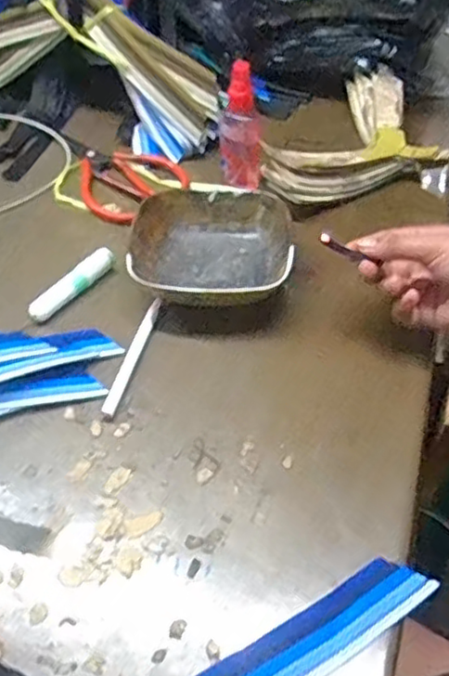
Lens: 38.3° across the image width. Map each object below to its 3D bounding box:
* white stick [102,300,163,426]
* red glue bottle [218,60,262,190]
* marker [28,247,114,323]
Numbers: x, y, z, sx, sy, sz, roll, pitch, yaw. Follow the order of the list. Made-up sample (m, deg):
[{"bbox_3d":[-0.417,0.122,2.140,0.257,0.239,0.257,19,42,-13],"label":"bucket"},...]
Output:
[{"bbox_3d":[-0.068,0.013,0.475,0.012,0.008,0.112,10,49,9],"label":"white stick"},{"bbox_3d":[0.015,-0.192,0.594,0.038,0.116,0.037,-2,48,-1],"label":"red glue bottle"},{"bbox_3d":[-0.124,-0.043,0.528,0.020,0.018,0.086,28,54,23],"label":"marker"}]

